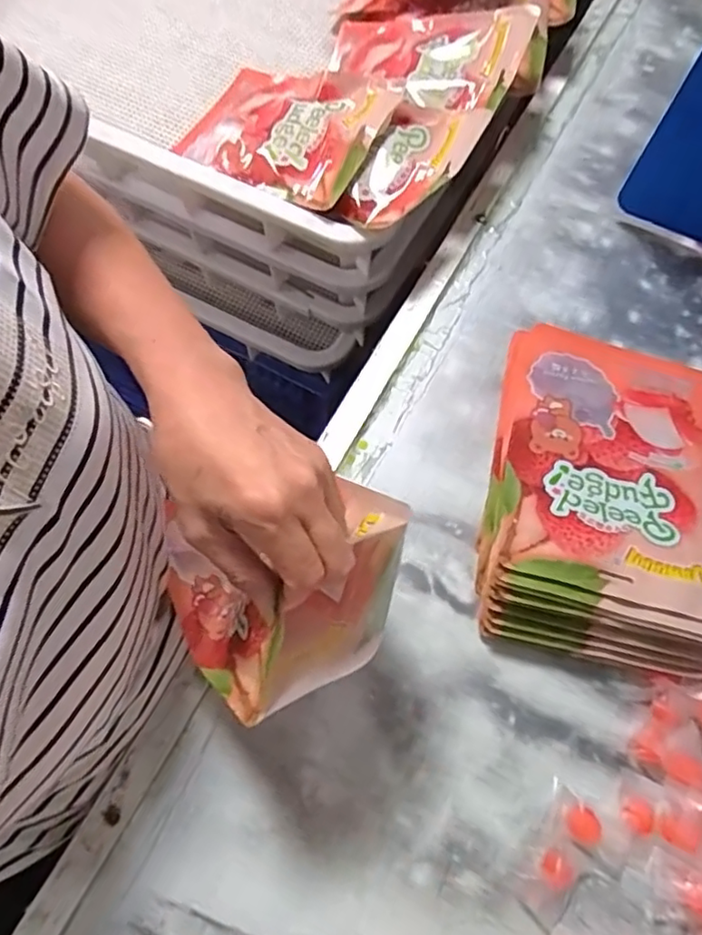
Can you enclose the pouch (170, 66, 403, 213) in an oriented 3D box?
[{"bbox_3d":[-0.071,-0.333,0.591,0.221,0.021,0.147,29,80,28],"label":"pouch"}]

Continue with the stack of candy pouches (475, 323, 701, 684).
[{"bbox_3d":[0.193,0.007,0.461,0.163,0.062,0.265,13,68,3],"label":"stack of candy pouches"}]

